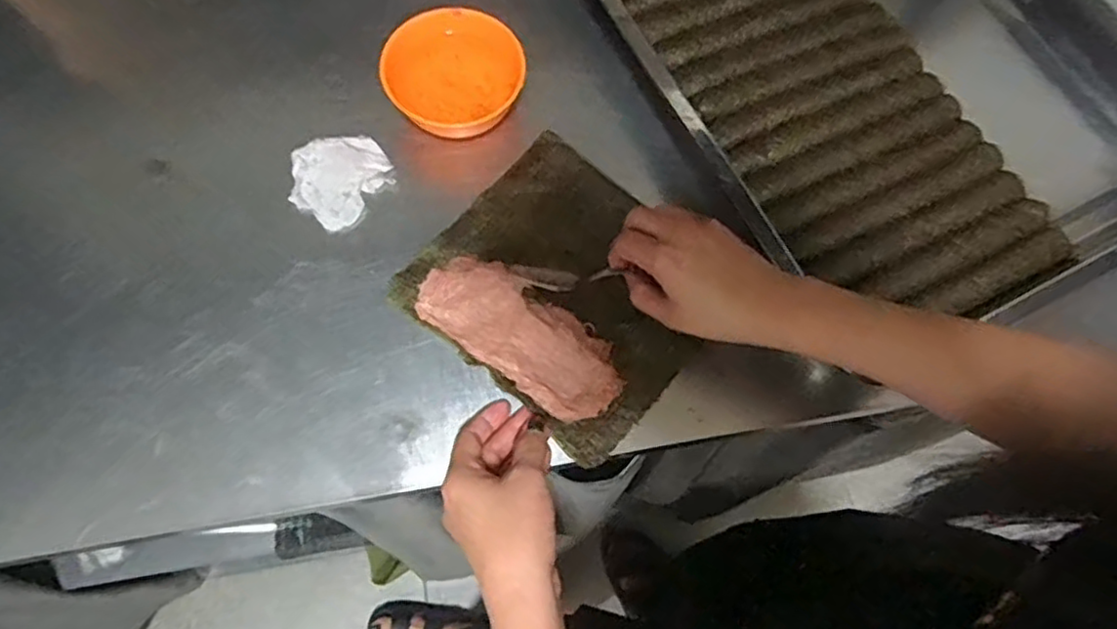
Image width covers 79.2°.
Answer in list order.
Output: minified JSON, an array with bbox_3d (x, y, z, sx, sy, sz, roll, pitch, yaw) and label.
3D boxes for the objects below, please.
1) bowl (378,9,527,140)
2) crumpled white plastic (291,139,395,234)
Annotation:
[{"bbox_3d":[-0.080,-0.185,0.526,0.107,0.046,0.093,-10,74,-2],"label":"bowl"},{"bbox_3d":[-0.169,-0.107,0.518,0.070,0.009,0.074,0,71,1],"label":"crumpled white plastic"}]

